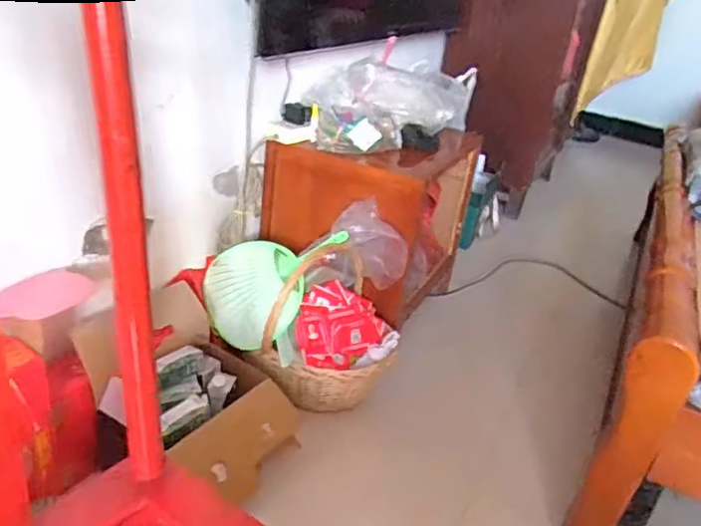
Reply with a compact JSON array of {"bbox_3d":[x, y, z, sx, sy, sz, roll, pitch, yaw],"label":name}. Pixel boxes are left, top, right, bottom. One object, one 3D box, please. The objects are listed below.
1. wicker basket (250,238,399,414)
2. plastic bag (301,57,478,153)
[{"bbox_3d":[-0.038,0.114,1.345,0.300,0.232,0.305,11,27,6],"label":"wicker basket"},{"bbox_3d":[0.158,-0.441,1.641,0.228,0.159,0.685,23,30,28],"label":"plastic bag"}]

